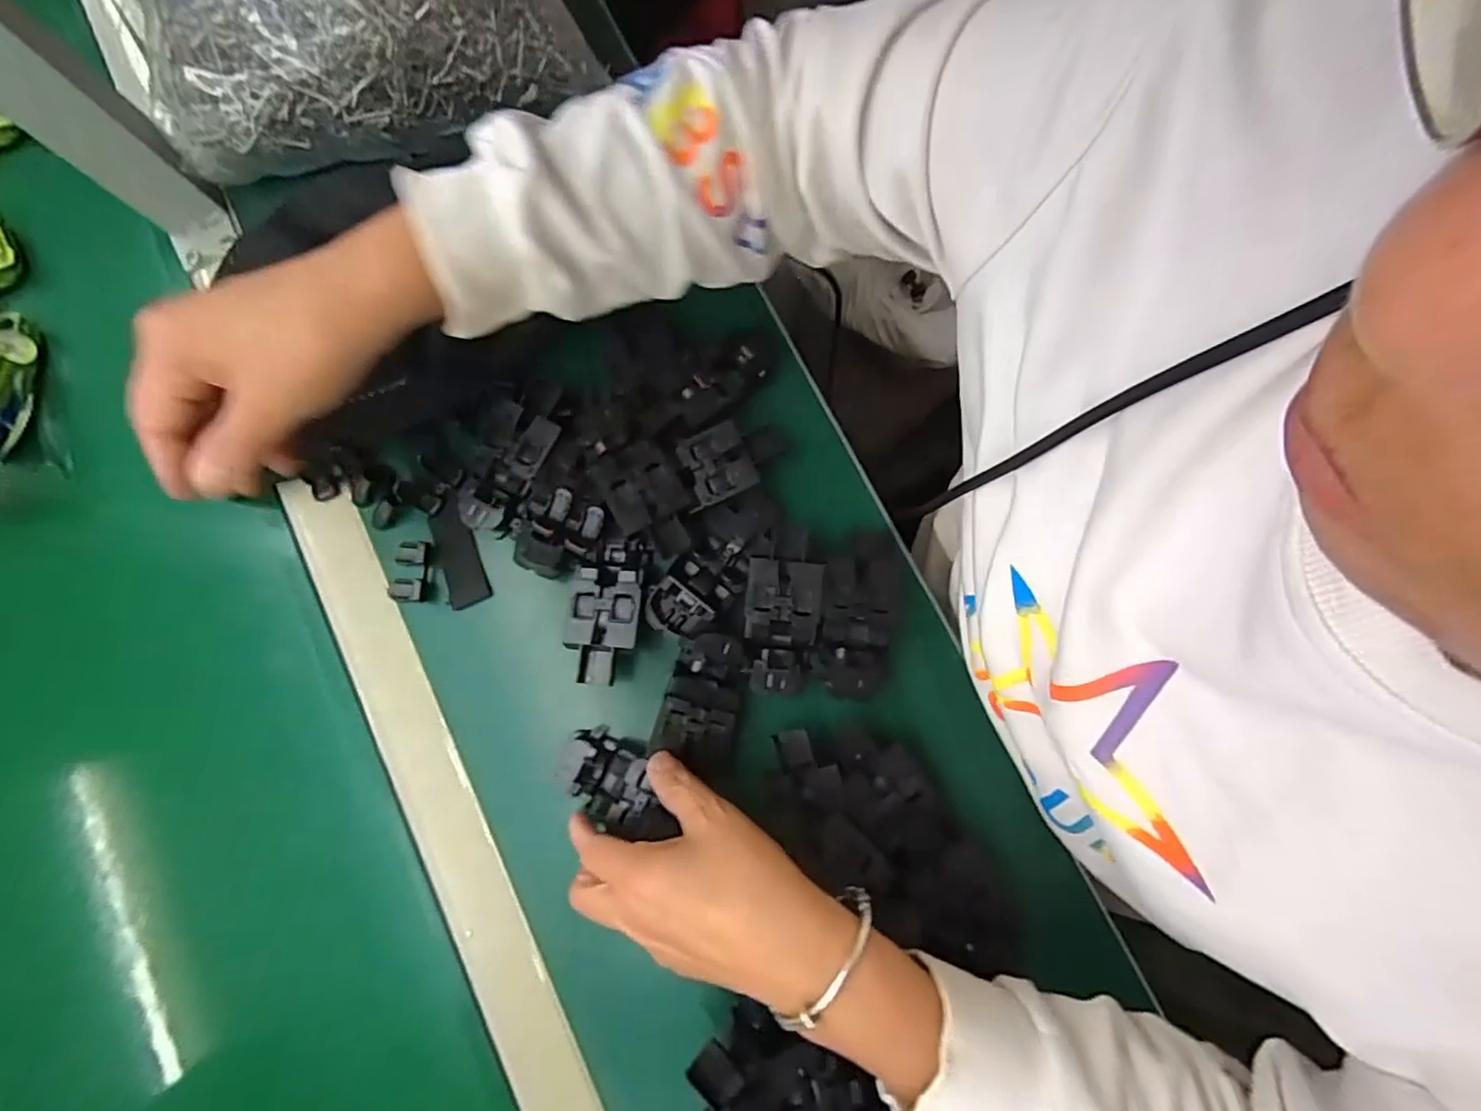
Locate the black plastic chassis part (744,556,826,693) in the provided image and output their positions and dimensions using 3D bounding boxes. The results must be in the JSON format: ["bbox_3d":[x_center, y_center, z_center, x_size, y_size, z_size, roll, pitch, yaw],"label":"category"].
[{"bbox_3d":[0.024,0.041,0.369,0.043,0.016,0.076,5,80,2],"label":"black plastic chassis part"}]

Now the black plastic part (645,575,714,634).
[{"bbox_3d":[-0.039,0.033,0.375,0.036,0.015,0.030,39,82,7],"label":"black plastic part"}]

